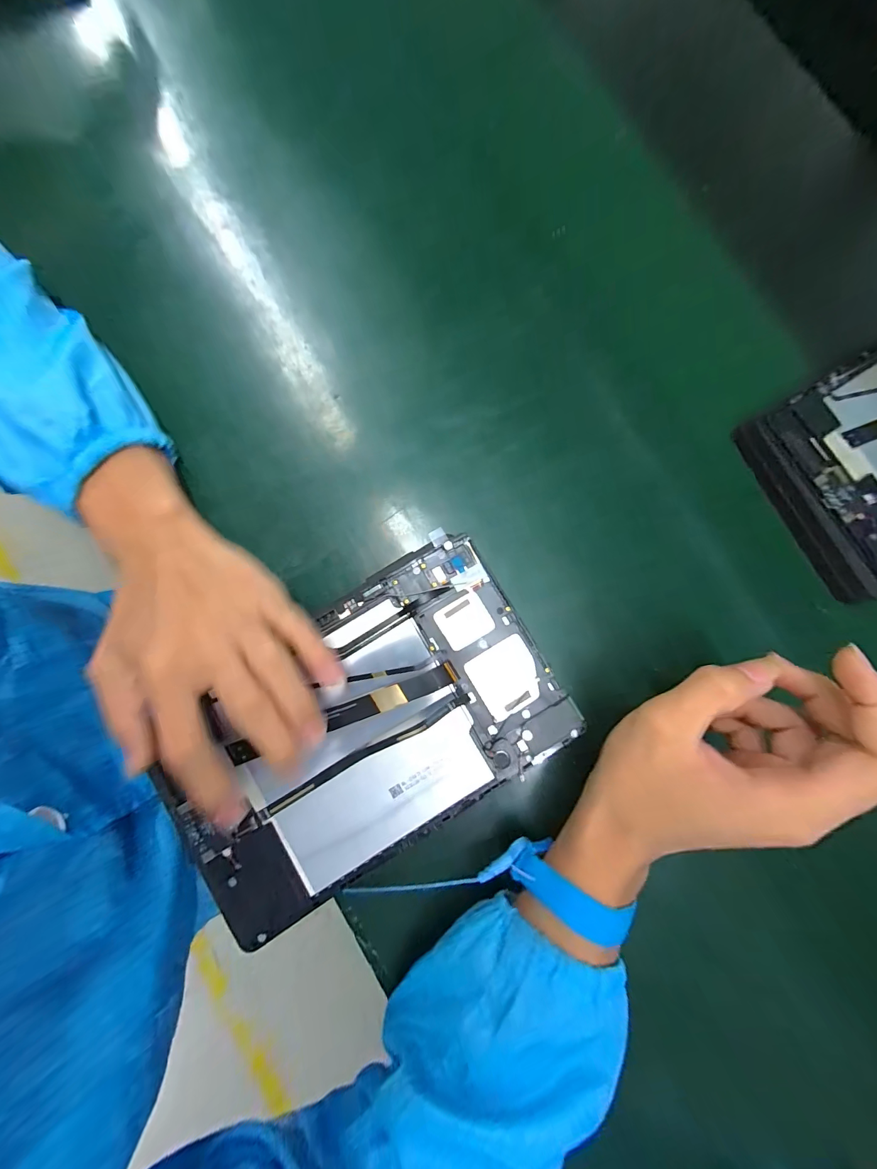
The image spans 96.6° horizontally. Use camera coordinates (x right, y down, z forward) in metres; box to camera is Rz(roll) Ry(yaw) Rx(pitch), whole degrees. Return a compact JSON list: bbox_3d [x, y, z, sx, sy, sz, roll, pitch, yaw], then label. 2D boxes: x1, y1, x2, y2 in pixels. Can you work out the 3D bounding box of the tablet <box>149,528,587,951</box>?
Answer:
[{"bbox_3d":[-0.047,0.090,0.244,0.238,0.012,0.151,-32,86,-4],"label":"tablet"}]

